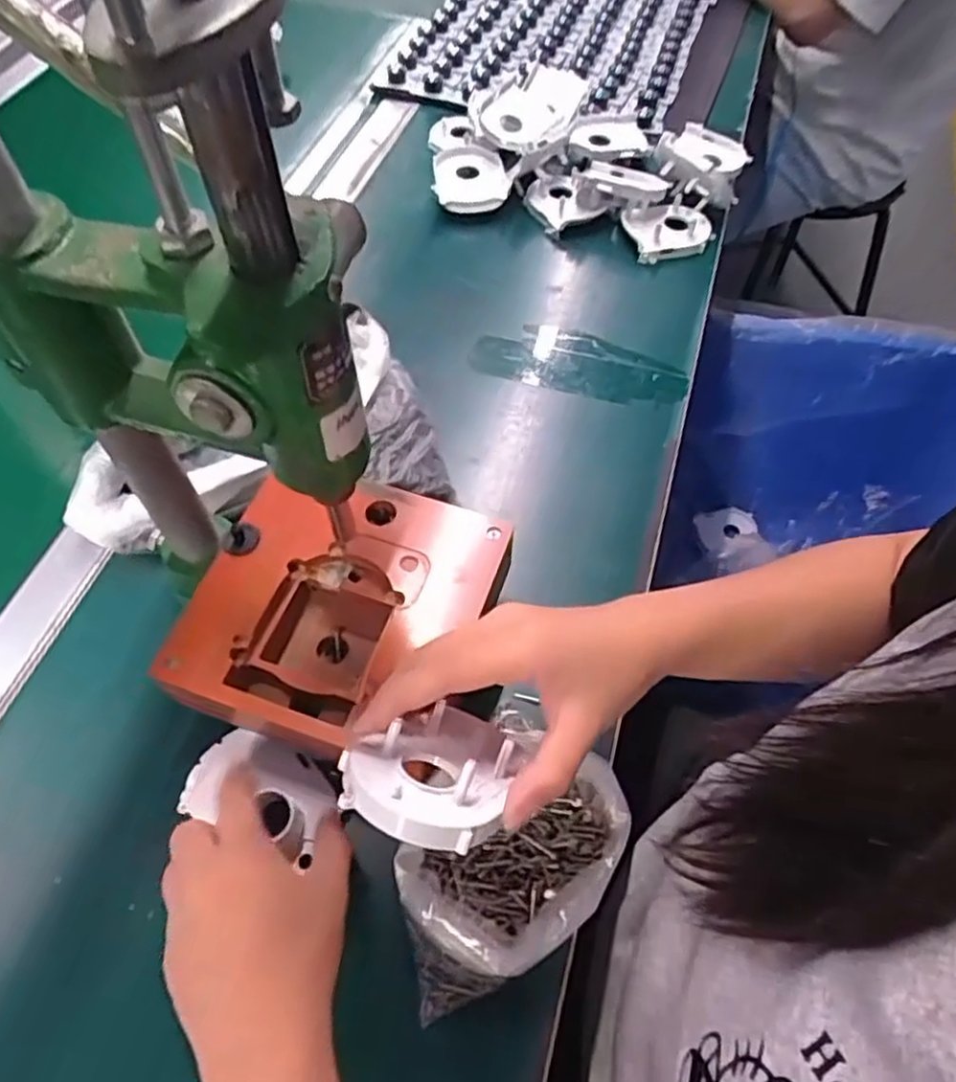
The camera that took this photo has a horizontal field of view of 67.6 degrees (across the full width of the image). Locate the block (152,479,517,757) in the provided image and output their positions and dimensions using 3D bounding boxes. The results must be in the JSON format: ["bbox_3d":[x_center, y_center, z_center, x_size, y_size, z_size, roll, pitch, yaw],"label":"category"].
[{"bbox_3d":[-0.076,0.047,0.413,0.149,0.067,0.156,17,59,10],"label":"block"}]

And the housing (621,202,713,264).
[{"bbox_3d":[0.179,-0.287,0.665,0.074,0.027,0.058,-7,58,-5],"label":"housing"}]

